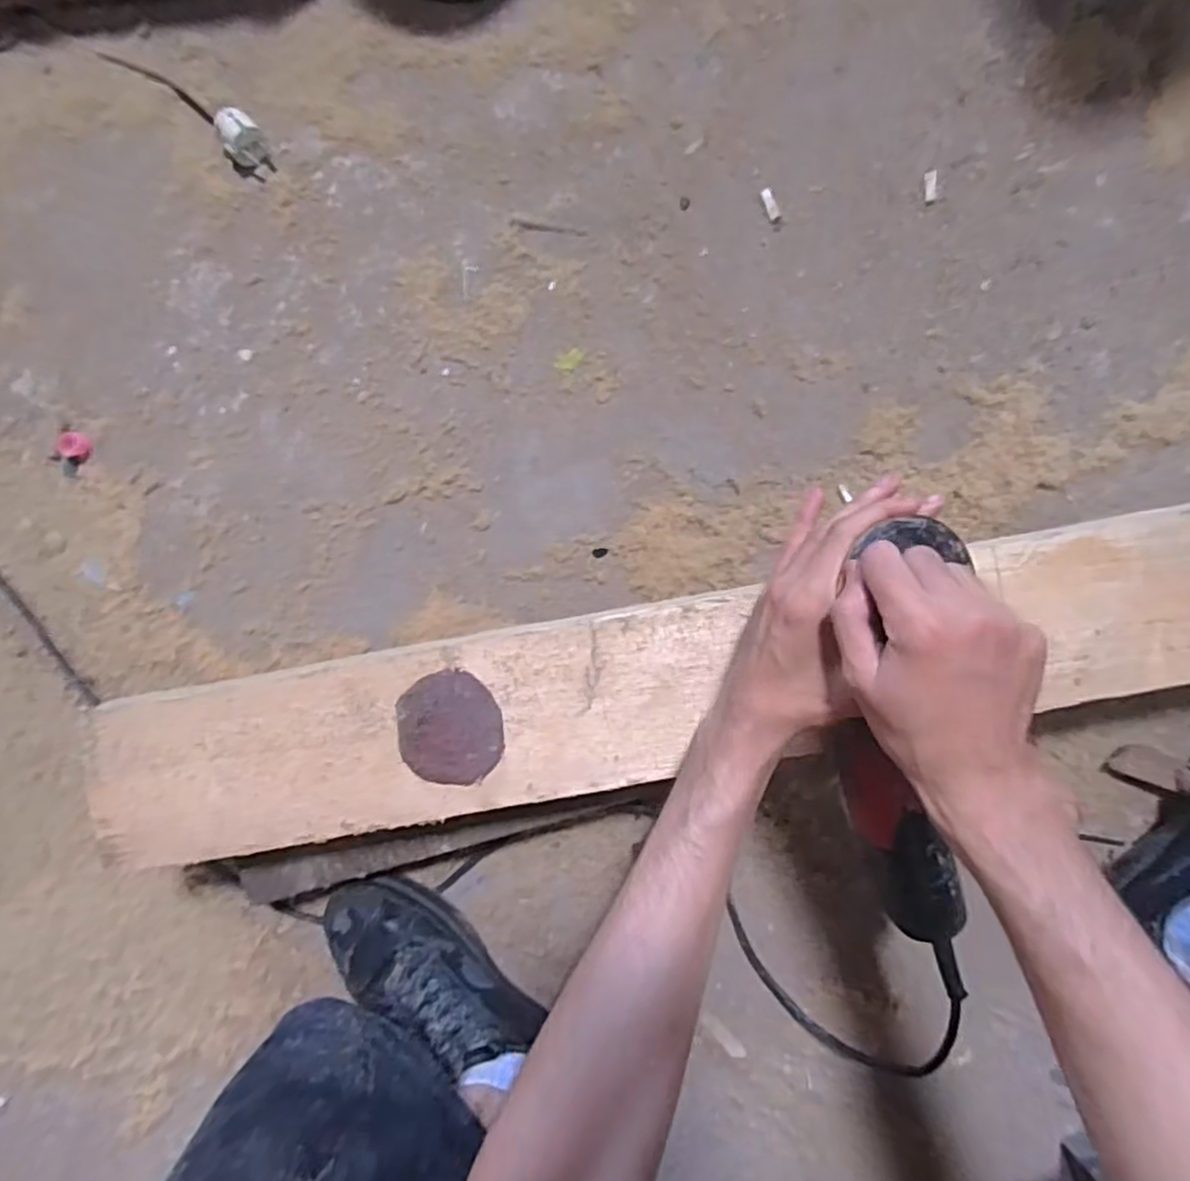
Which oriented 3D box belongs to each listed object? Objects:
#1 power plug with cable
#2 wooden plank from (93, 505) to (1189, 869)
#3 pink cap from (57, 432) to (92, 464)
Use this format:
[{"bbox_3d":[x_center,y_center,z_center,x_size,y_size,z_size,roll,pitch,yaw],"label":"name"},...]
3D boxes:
[{"bbox_3d":[-0.399,-0.469,0.670,0.226,0.033,0.041,37,89,5],"label":"power plug with cable"},{"bbox_3d":[0.112,0.060,0.505,0.954,0.025,0.128,-11,86,2],"label":"wooden plank"},{"bbox_3d":[-0.495,-0.137,0.672,0.030,0.018,0.026,25,88,4],"label":"pink cap"}]

